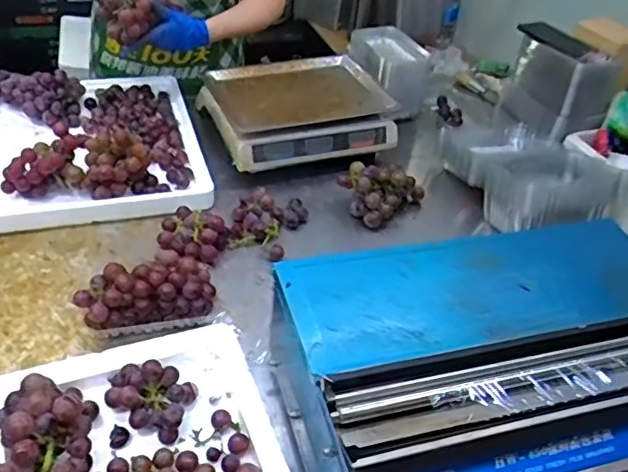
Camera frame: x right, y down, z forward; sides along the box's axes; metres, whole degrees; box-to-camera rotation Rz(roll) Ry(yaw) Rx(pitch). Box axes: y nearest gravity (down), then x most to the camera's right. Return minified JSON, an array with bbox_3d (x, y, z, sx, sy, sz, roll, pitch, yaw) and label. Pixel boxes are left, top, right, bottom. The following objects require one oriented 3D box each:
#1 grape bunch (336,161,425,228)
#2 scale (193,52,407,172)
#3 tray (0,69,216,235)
[{"bbox_3d":[0.120,-0.071,1.063,0.157,0.093,0.105,9,41,3],"label":"grape bunch"},{"bbox_3d":[-0.033,-0.263,1.228,0.354,0.103,0.295,-10,44,-19],"label":"scale"},{"bbox_3d":[-0.419,-0.190,1.096,0.390,0.097,0.440,-9,43,-17],"label":"tray"}]

